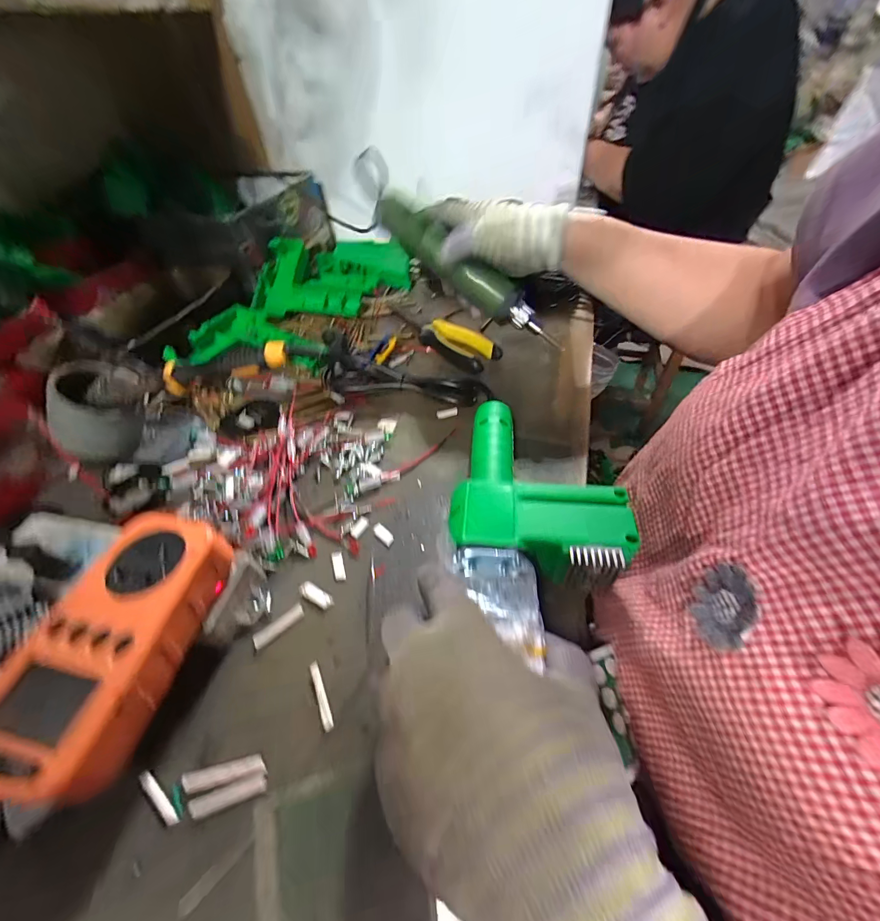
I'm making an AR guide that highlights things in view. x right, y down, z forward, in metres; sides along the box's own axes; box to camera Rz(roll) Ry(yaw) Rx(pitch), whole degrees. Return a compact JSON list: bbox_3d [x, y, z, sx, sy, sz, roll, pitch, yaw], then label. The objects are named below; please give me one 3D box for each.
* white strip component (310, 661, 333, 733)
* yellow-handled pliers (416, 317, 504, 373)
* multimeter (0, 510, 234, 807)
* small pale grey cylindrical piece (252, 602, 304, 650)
[{"bbox_3d":[-0.070,0.138,0.224,0.006,0.004,0.038,-21,51,-16],"label":"white strip component"},{"bbox_3d":[0.024,-0.138,0.457,0.051,0.018,0.104,-32,55,-23],"label":"yellow-handled pliers"},{"bbox_3d":[-0.170,0.092,0.201,0.072,0.029,0.128,2,49,4],"label":"multimeter"},{"bbox_3d":[-0.107,0.109,0.251,0.034,0.004,0.011,-32,55,-24],"label":"small pale grey cylindrical piece"}]

